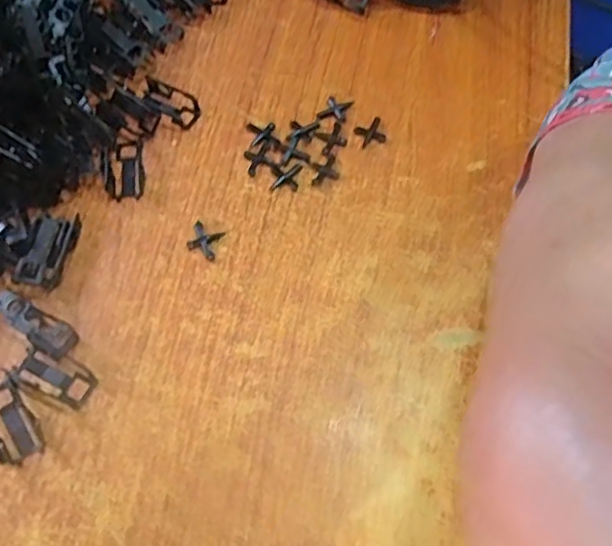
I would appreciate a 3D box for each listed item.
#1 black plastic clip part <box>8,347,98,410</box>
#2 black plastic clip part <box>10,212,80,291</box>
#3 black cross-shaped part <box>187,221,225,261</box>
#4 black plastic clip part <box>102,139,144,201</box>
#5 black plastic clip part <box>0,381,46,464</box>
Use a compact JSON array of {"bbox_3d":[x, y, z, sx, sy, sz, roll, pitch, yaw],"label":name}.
[{"bbox_3d":[-0.119,0.048,0.298,0.040,0.004,0.019,21,64,13],"label":"black plastic clip part"},{"bbox_3d":[-0.132,-0.012,0.325,0.020,0.013,0.044,12,62,8],"label":"black plastic clip part"},{"bbox_3d":[-0.053,-0.017,0.331,0.017,0.004,0.019,17,63,11],"label":"black cross-shaped part"},{"bbox_3d":[-0.103,-0.060,0.354,0.021,0.009,0.040,-7,61,-2],"label":"black plastic clip part"},{"bbox_3d":[-0.135,0.067,0.286,0.019,0.008,0.039,-34,65,-16],"label":"black plastic clip part"}]

